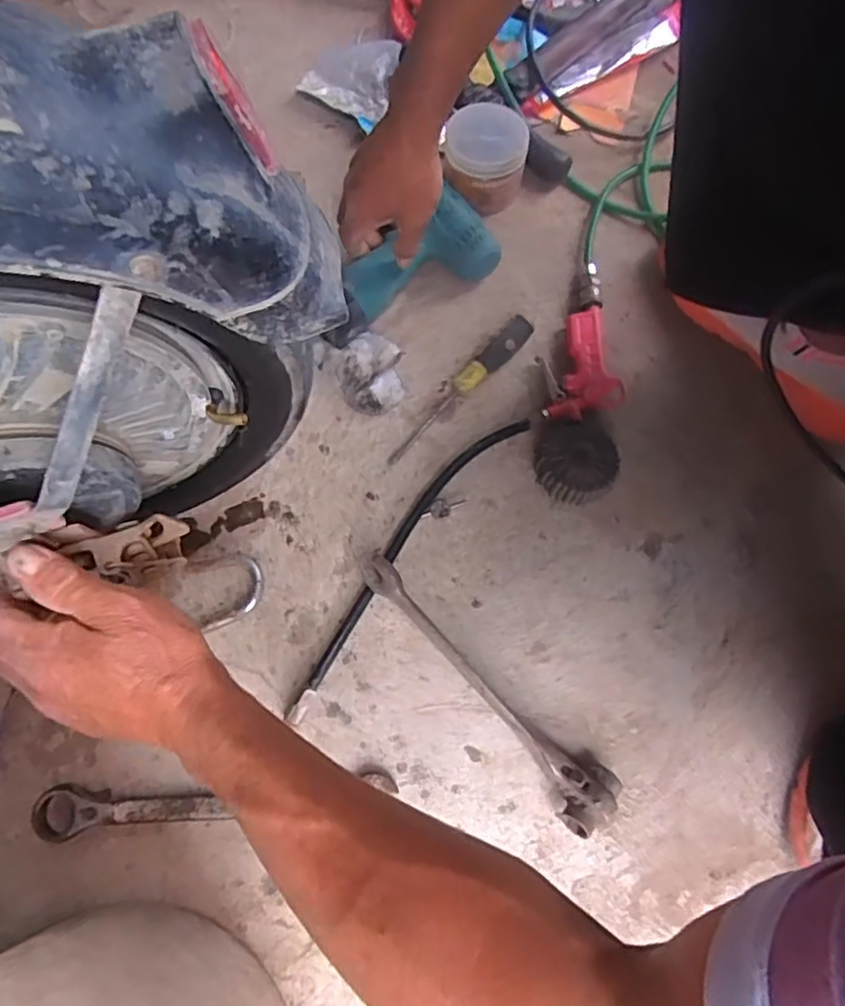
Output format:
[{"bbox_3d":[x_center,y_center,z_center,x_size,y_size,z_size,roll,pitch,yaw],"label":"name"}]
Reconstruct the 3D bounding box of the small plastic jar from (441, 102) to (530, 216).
[{"bbox_3d":[0.064,-0.351,0.661,0.080,0.062,0.088,-1,72,4],"label":"small plastic jar"}]

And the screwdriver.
[{"bbox_3d":[0.037,-0.106,0.609,0.027,0.025,0.185,38,78,15],"label":"screwdriver"}]

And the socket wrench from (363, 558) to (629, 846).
[{"bbox_3d":[0.045,0.147,0.520,0.270,0.054,0.052,44,75,10],"label":"socket wrench"}]

